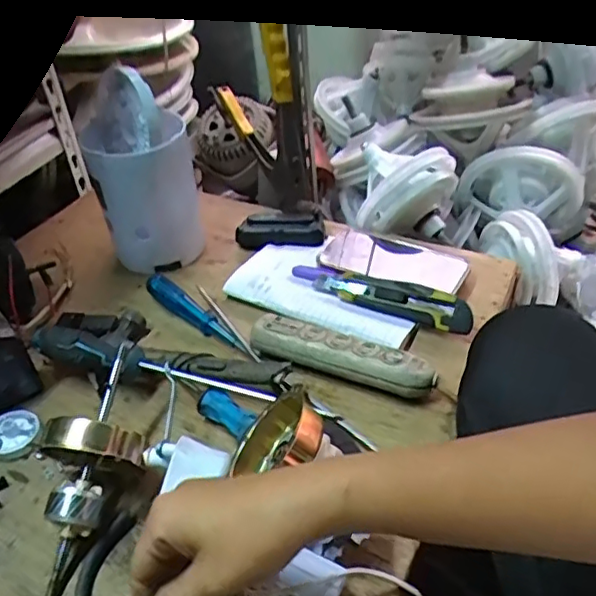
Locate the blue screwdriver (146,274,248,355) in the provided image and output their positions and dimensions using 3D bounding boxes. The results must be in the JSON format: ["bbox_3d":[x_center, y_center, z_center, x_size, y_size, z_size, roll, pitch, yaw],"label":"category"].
[{"bbox_3d":[-0.109,0.017,0.653,0.024,0.022,0.154,-34,47,-30],"label":"blue screwdriver"}]

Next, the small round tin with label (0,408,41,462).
[{"bbox_3d":[-0.254,0.121,0.548,0.046,0.007,0.047,2,59,-3],"label":"small round tin with label"}]

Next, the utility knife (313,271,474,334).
[{"bbox_3d":[0.096,-0.002,0.635,0.164,0.031,0.026,17,44,24],"label":"utility knife"}]

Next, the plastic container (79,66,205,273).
[{"bbox_3d":[-0.170,-0.125,0.688,0.102,0.181,0.115,-20,42,-17],"label":"plastic container"}]

